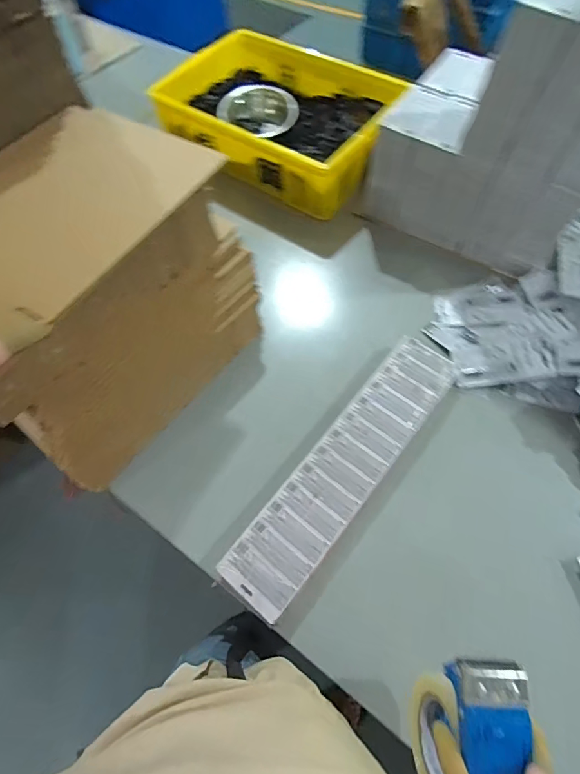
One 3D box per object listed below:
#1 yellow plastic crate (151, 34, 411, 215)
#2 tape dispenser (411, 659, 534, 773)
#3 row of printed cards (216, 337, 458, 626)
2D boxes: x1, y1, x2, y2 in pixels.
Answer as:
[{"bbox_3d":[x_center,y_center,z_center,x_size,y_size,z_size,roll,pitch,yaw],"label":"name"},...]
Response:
[{"bbox_3d":[-0.007,-0.692,1.018,0.568,0.160,0.403,29,68,17],"label":"yellow plastic crate"},{"bbox_3d":[0.178,0.351,0.406,0.075,0.125,0.144,11,64,9],"label":"tape dispenser"},{"bbox_3d":[0.097,0.121,0.651,0.114,0.022,0.506,35,70,19],"label":"row of printed cards"}]

